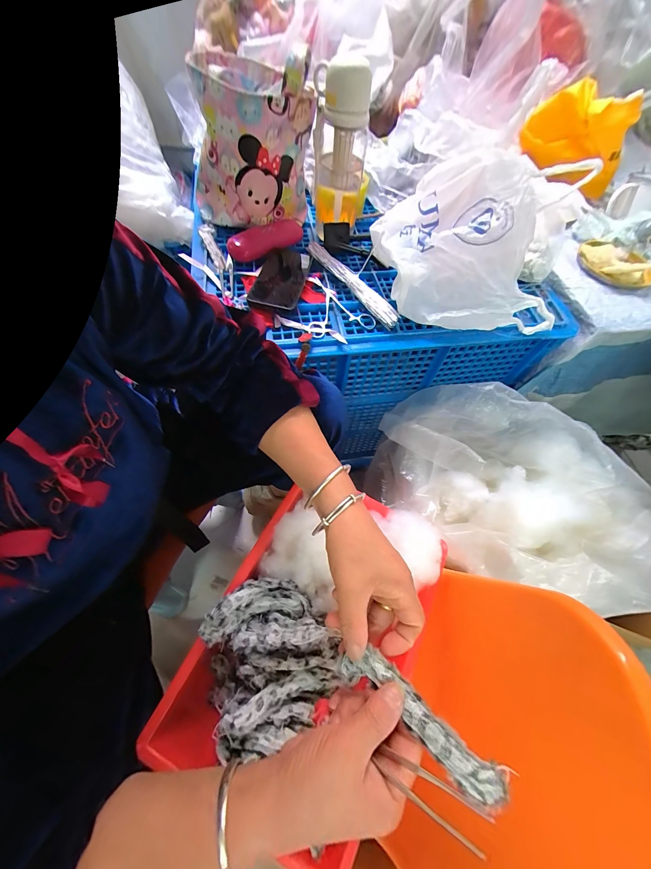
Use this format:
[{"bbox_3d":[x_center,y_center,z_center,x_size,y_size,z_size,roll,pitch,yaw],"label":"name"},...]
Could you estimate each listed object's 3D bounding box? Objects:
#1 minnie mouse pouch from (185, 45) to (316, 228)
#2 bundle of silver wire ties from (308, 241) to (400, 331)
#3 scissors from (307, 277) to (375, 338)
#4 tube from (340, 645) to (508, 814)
[{"bbox_3d":[-0.128,-0.473,0.519,0.215,0.204,0.088,-9,64,-9],"label":"minnie mouse pouch"},{"bbox_3d":[0.044,-0.277,0.534,0.022,0.029,0.254,-30,68,-18],"label":"bundle of silver wire ties"},{"bbox_3d":[0.016,-0.229,0.517,0.114,0.014,0.136,-10,64,-9],"label":"scissors"},{"bbox_3d":[0.070,0.220,0.230,0.127,0.013,0.031,28,62,31],"label":"tube"}]

